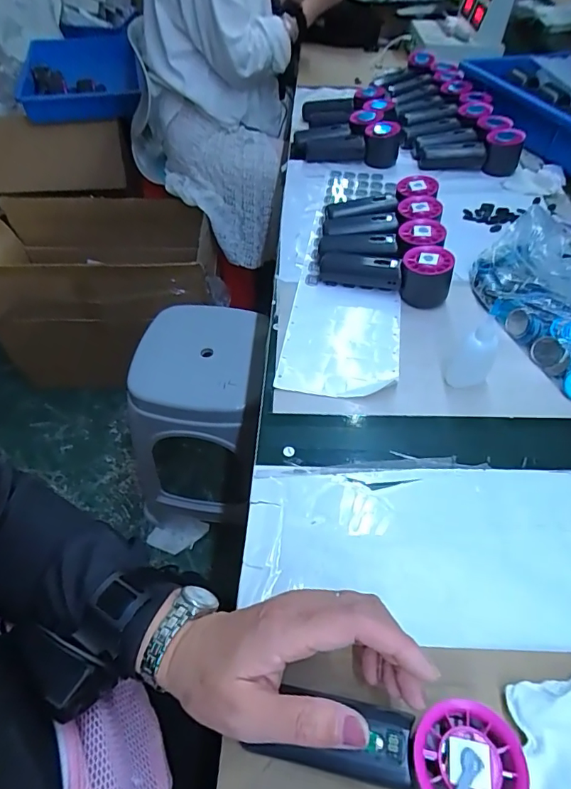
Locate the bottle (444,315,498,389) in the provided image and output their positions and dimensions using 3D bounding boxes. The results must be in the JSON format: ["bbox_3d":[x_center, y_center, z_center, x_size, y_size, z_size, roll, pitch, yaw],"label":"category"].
[{"bbox_3d":[0.189,-0.046,0.461,0.042,0.072,0.051,28,56,22],"label":"bottle"}]

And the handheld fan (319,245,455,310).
[{"bbox_3d":[0.120,-0.155,0.564,0.159,0.057,0.054,23,54,19],"label":"handheld fan"}]

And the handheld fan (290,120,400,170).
[{"bbox_3d":[0.098,-0.429,0.792,0.186,0.054,0.066,12,51,11],"label":"handheld fan"}]

